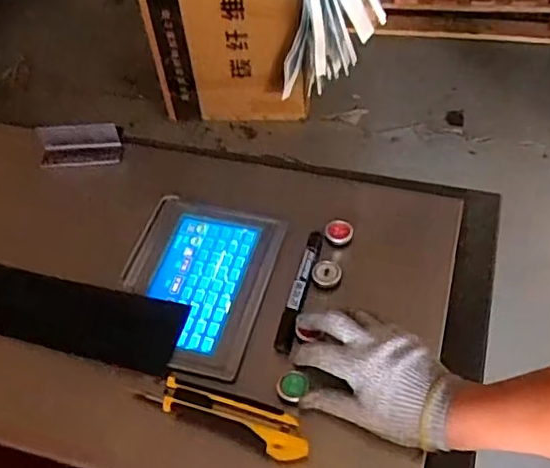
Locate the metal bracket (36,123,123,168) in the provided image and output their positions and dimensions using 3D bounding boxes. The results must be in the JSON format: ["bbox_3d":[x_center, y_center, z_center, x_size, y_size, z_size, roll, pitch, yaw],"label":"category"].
[{"bbox_3d":[-0.236,-0.108,0.756,0.096,0.032,0.046,-9,51,-2],"label":"metal bracket"}]

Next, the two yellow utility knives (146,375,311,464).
[{"bbox_3d":[-0.038,0.154,0.535,0.144,0.013,0.037,17,55,18],"label":"two yellow utility knives"}]

